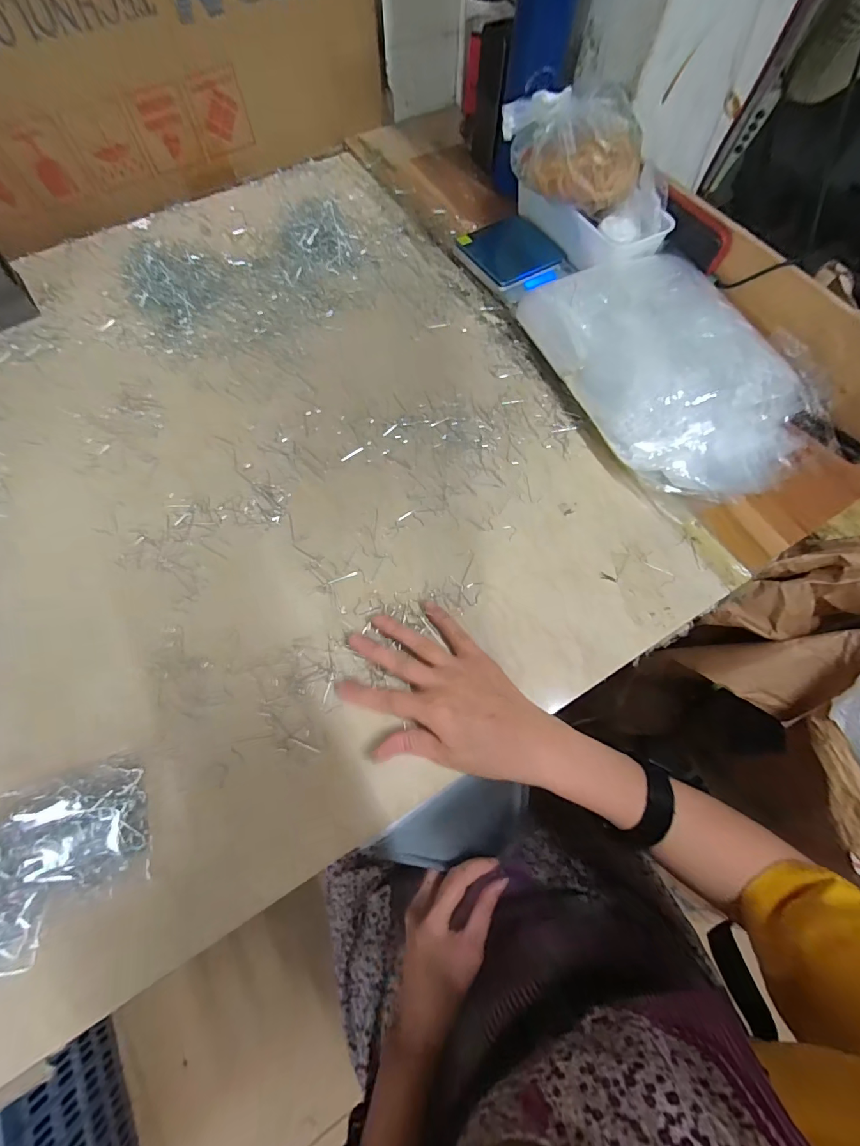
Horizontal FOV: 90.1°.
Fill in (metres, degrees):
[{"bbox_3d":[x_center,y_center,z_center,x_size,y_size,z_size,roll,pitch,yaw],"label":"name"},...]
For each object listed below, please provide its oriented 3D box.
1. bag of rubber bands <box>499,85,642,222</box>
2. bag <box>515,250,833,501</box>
[{"bbox_3d":[0.157,-0.466,0.470,0.149,0.070,0.080,42,73,13],"label":"bag of rubber bands"},{"bbox_3d":[0.252,-0.212,0.447,0.207,0.062,0.294,-20,71,-9],"label":"bag"}]

